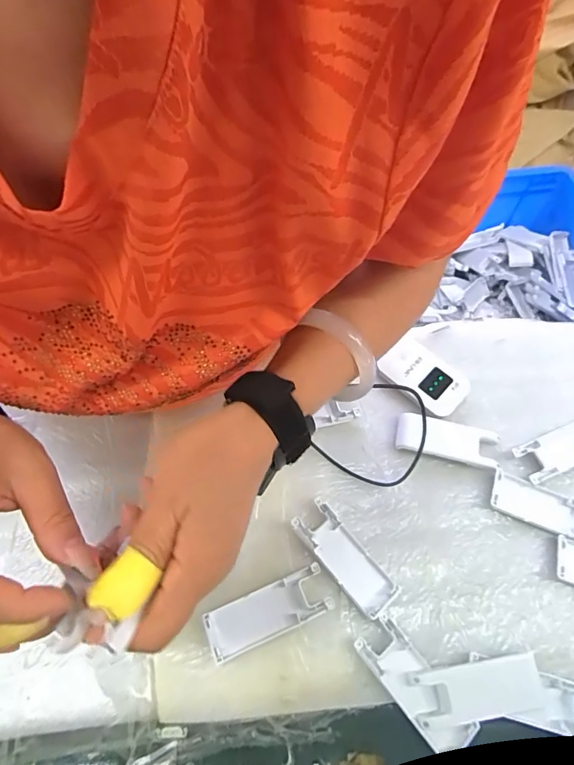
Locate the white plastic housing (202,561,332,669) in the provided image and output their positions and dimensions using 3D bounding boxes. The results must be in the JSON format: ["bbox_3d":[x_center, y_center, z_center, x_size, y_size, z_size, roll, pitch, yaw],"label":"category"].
[{"bbox_3d":[-0.016,0.195,0.374,0.104,0.012,0.039,-20,67,-12],"label":"white plastic housing"}]

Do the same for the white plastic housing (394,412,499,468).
[{"bbox_3d":[0.166,0.058,0.457,0.100,0.014,0.041,12,64,3],"label":"white plastic housing"}]

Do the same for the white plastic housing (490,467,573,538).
[{"bbox_3d":[0.253,0.122,0.429,0.105,0.009,0.042,22,65,8],"label":"white plastic housing"}]

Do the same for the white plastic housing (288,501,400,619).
[{"bbox_3d":[0.052,0.158,0.399,0.038,0.016,0.103,-37,71,-18],"label":"white plastic housing"}]

